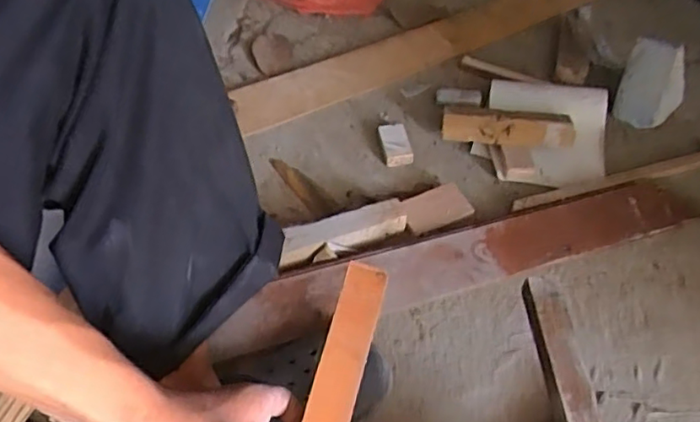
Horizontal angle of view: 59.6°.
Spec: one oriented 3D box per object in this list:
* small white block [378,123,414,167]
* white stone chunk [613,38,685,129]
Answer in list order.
[{"bbox_3d":[0.068,-0.100,0.924,0.042,0.020,0.077,-6,50,-6],"label":"small white block"},{"bbox_3d":[0.474,-0.199,0.953,0.096,0.123,0.082,25,53,19],"label":"white stone chunk"}]

